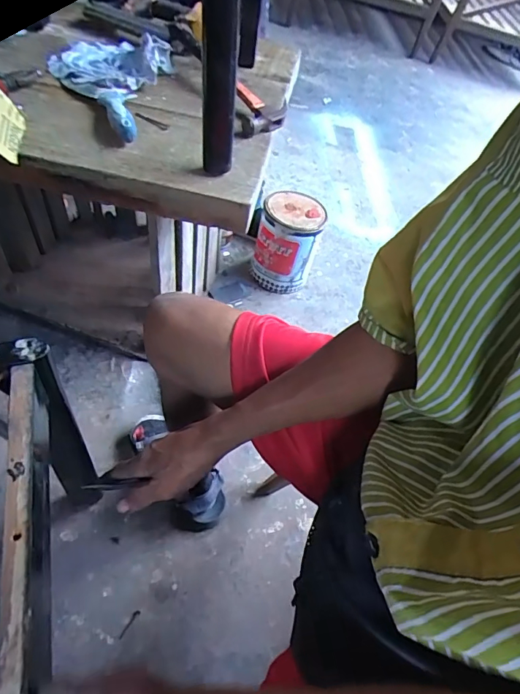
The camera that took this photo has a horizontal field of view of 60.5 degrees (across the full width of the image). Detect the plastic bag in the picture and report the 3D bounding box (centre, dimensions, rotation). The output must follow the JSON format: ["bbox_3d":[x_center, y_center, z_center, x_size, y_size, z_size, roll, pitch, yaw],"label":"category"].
[{"bbox_3d":[-0.218,-0.370,0.609,0.154,0.068,0.201,7,48,7],"label":"plastic bag"}]

